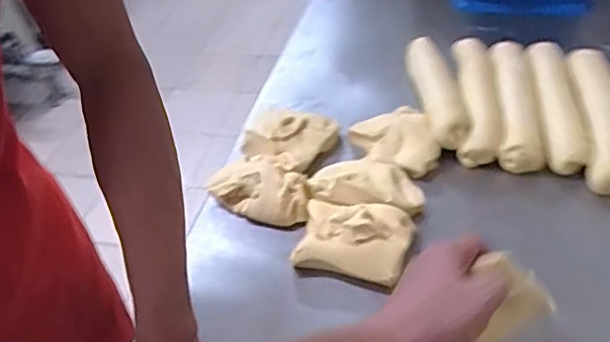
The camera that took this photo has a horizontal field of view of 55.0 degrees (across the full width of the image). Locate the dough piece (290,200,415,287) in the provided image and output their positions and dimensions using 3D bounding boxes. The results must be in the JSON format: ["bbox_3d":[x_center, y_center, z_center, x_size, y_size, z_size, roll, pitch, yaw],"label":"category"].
[{"bbox_3d":[0.056,0.077,0.671,0.124,0.047,0.079,7,43,15],"label":"dough piece"}]

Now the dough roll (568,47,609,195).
[{"bbox_3d":[0.417,-0.080,0.833,0.063,0.036,0.309,7,43,14],"label":"dough roll"}]

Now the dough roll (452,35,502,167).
[{"bbox_3d":[0.252,-0.115,0.873,0.054,0.040,0.285,2,42,10],"label":"dough roll"}]

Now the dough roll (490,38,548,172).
[{"bbox_3d":[0.306,-0.107,0.862,0.054,0.037,0.290,3,42,10],"label":"dough roll"}]

